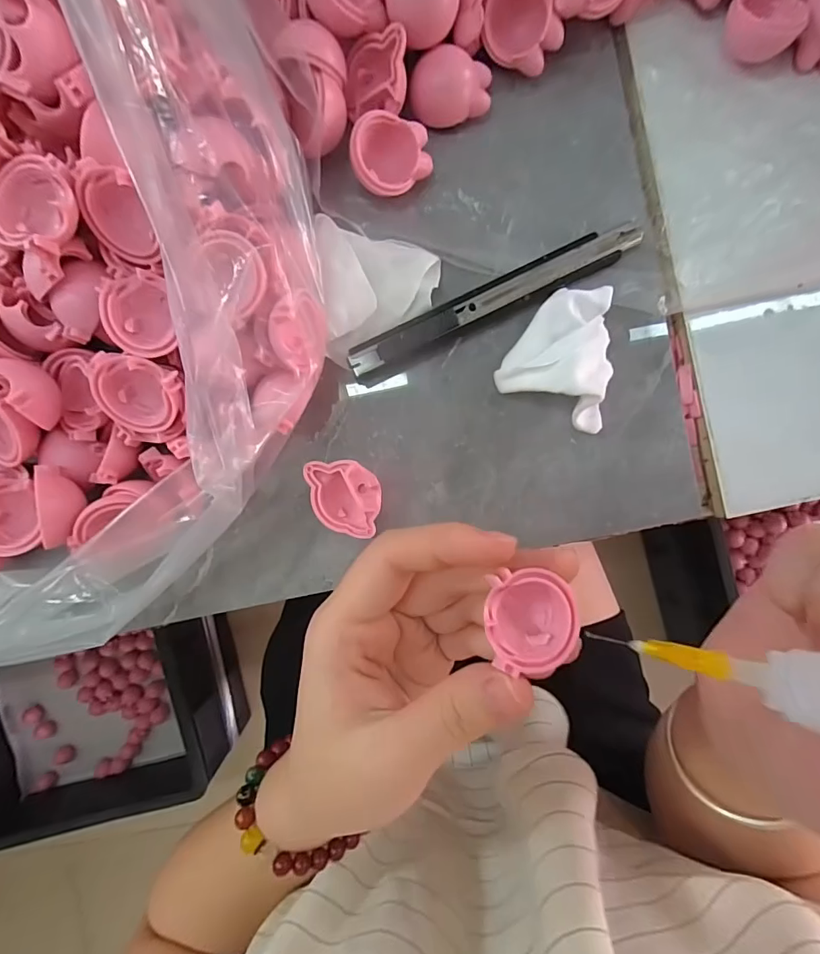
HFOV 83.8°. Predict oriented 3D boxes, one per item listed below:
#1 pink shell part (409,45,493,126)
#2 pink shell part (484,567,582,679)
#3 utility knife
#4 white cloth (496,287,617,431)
[{"bbox_3d":[0.017,-0.162,0.190,0.033,0.009,0.025,-6,91,-1],"label":"pink shell part"},{"bbox_3d":[0.038,0.043,0.140,0.027,0.014,0.029,1,92,-5],"label":"pink shell part"},{"bbox_3d":[0.036,-0.076,0.193,0.132,0.004,0.015,-25,92,-1],"label":"utility knife"},{"bbox_3d":[0.062,-0.050,0.188,0.045,0.020,0.056,2,91,-1],"label":"white cloth"}]

